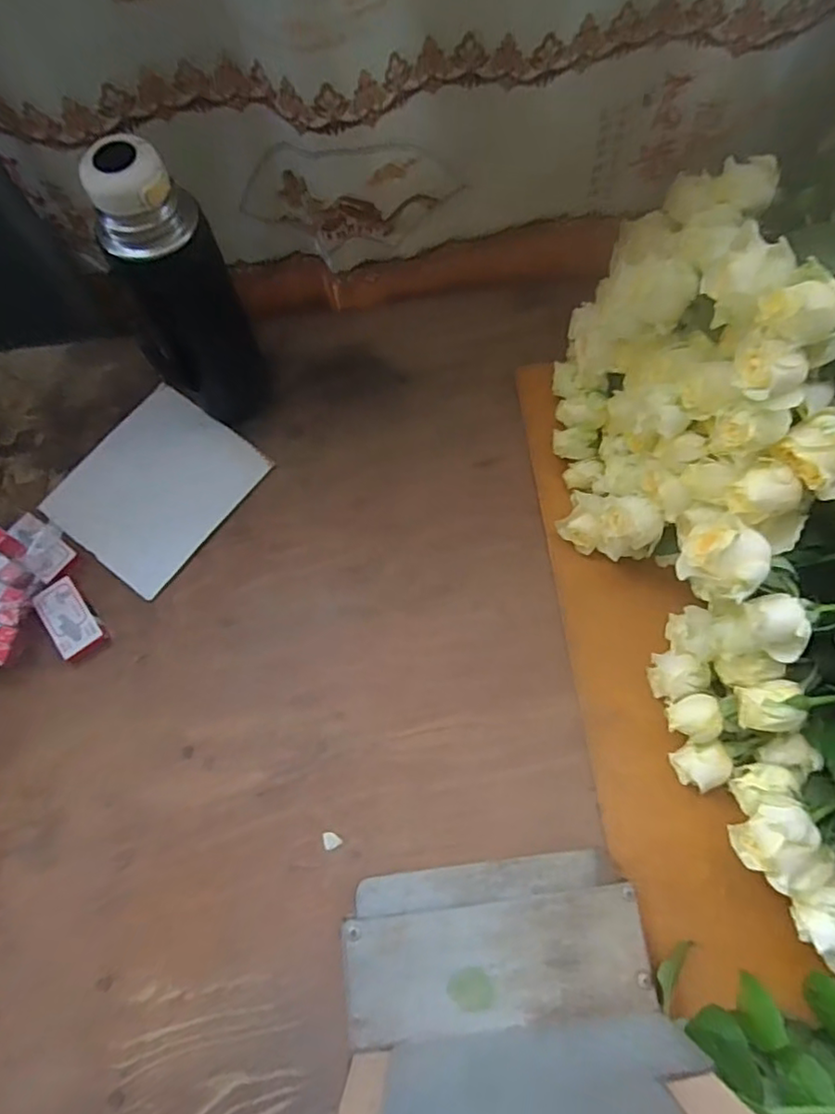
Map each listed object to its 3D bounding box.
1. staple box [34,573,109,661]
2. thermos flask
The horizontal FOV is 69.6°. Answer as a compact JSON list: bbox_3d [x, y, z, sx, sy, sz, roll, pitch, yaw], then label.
[{"bbox_3d":[-0.309,0.055,0.535,0.038,0.017,0.068,-36,75,-10],"label":"staple box"},{"bbox_3d":[-0.187,-0.201,0.495,0.077,0.248,0.068,-12,72,-3],"label":"thermos flask"}]

